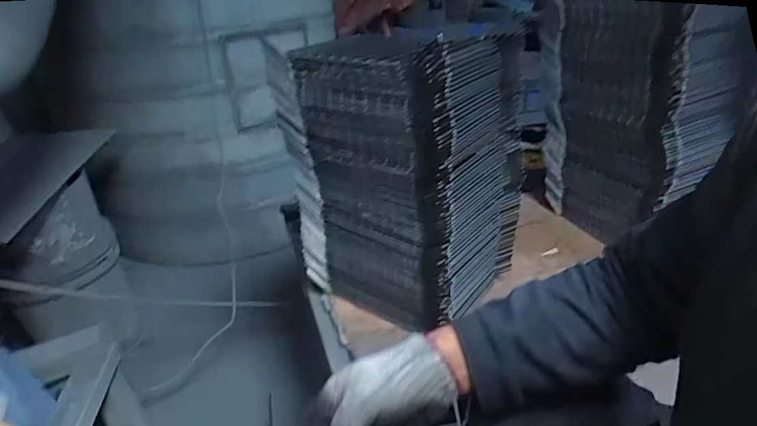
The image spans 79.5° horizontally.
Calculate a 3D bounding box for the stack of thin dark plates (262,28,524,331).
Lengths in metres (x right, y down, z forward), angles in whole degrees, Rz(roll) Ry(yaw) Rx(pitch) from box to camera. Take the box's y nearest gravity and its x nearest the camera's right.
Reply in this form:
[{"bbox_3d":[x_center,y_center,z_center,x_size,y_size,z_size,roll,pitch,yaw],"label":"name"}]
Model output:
[{"bbox_3d":[0.043,-0.057,0.714,0.283,0.383,0.233,15,34,30],"label":"stack of thin dark plates"}]

